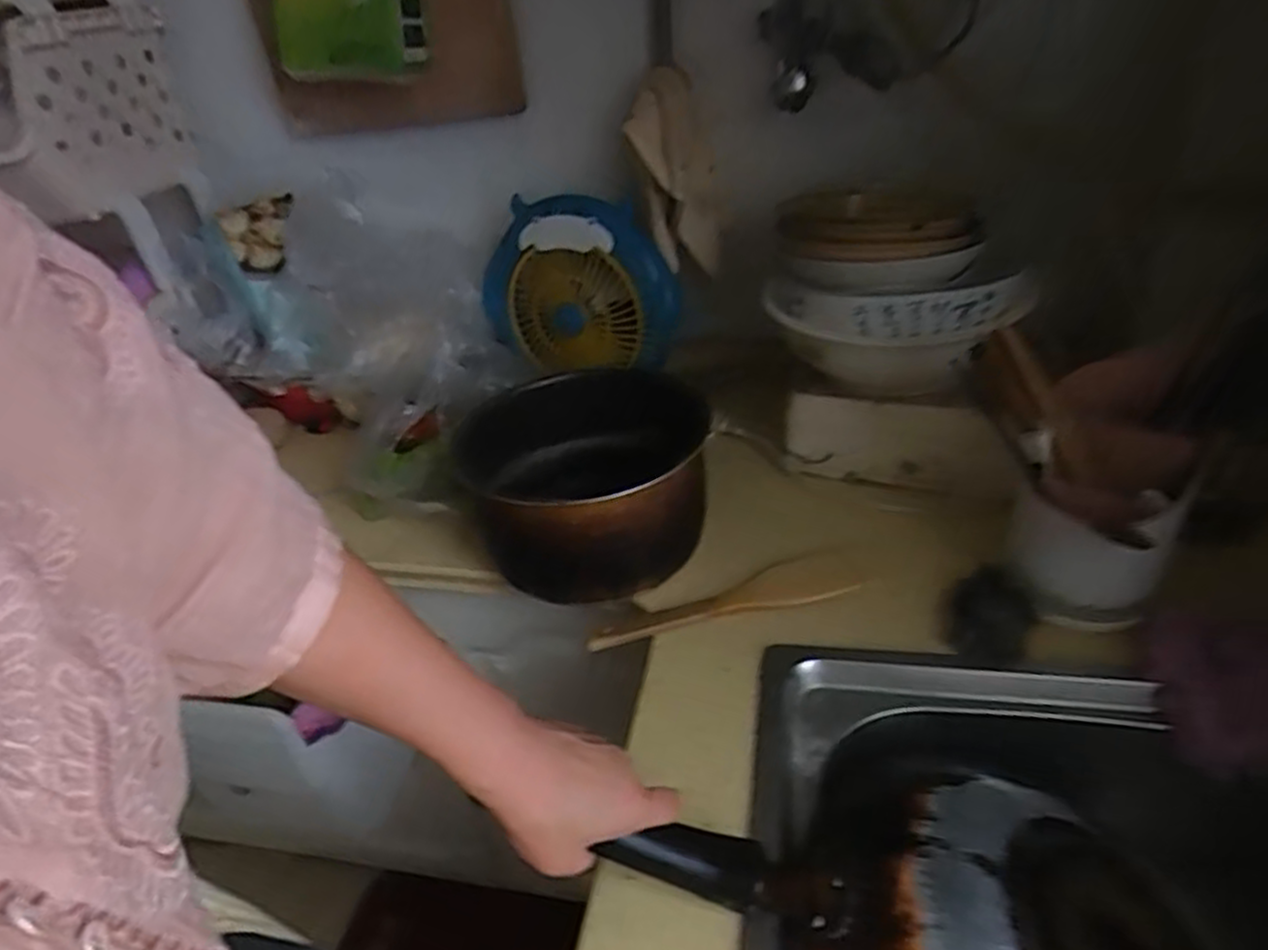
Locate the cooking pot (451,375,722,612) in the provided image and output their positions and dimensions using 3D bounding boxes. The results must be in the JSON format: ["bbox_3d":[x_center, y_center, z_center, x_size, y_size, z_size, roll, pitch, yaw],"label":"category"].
[{"bbox_3d":[-0.039,0.011,0.740,0.208,0.131,0.228,-5,34,4],"label":"cooking pot"}]

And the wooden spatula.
[{"bbox_3d":[0.077,0.105,0.663,0.233,0.019,0.052,-10,34,-4],"label":"wooden spatula"}]

